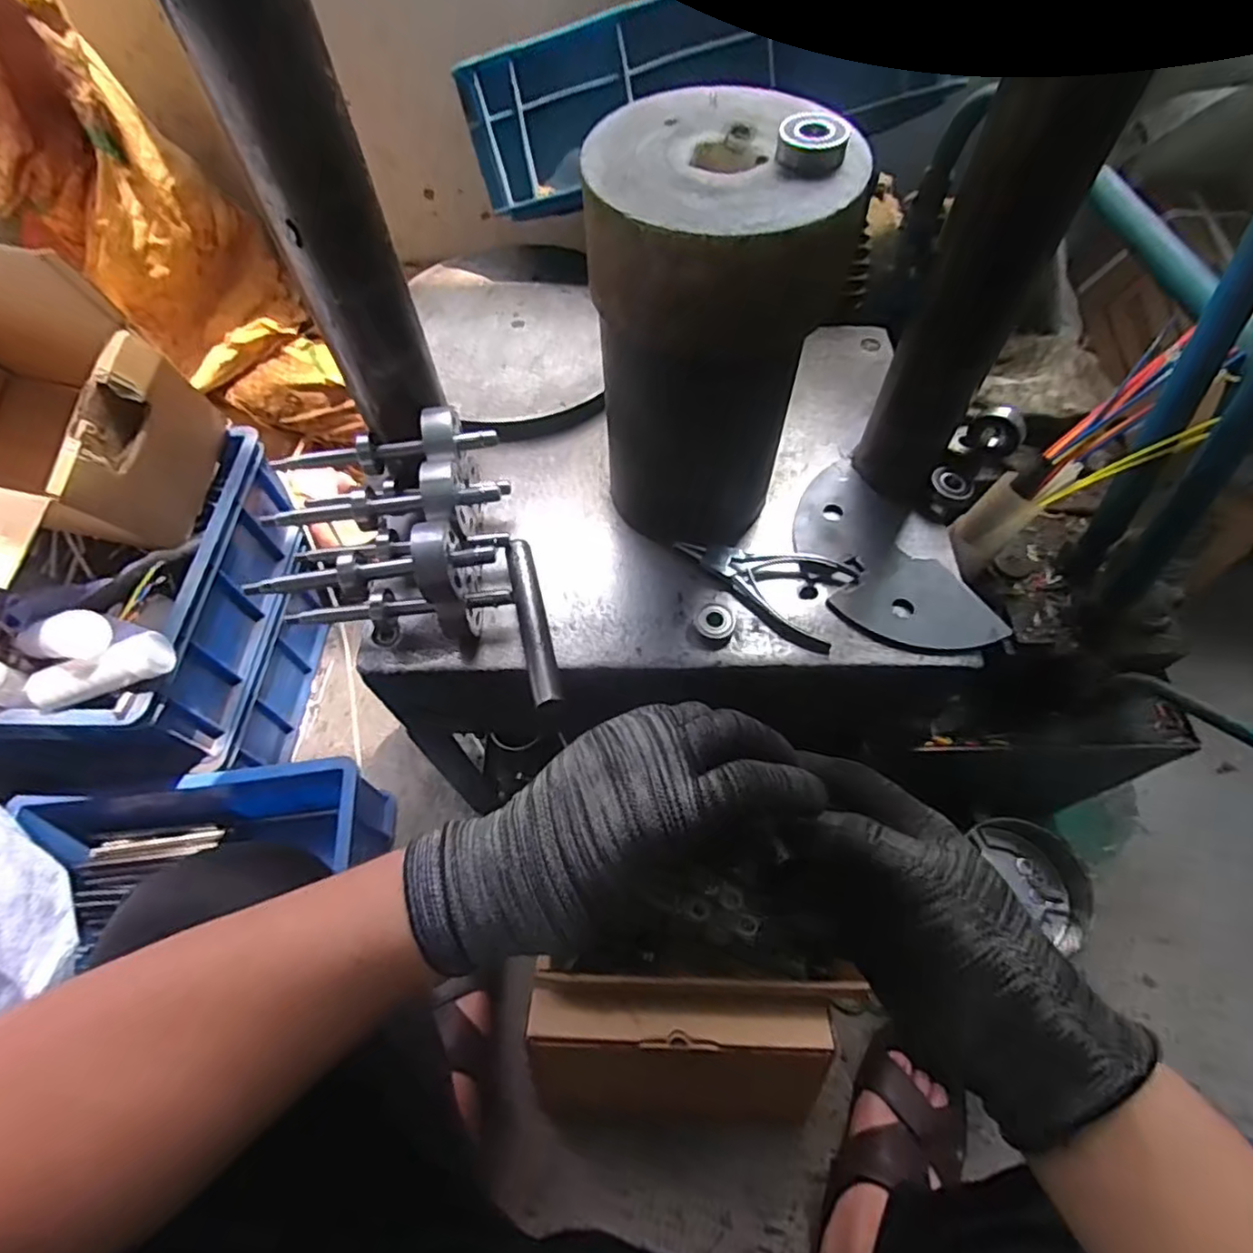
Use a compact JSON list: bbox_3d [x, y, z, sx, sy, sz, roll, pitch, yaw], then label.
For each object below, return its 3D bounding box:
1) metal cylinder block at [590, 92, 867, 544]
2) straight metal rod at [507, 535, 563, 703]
[{"bbox_3d":[0.052,-0.177,0.438,0.138,0.253,0.138,8,61,6],"label":"metal cylinder block"},{"bbox_3d":[-0.069,-0.002,0.477,0.019,0.023,0.136,-13,61,-6],"label":"straight metal rod"}]

